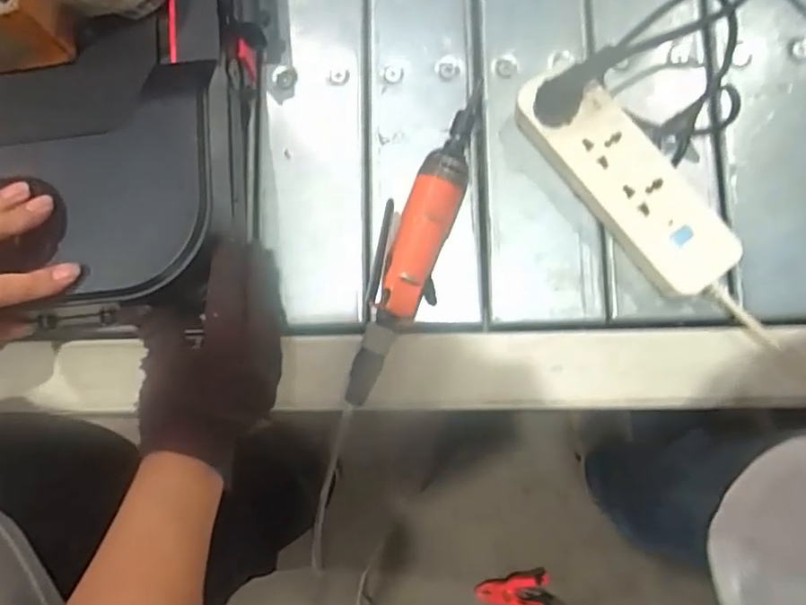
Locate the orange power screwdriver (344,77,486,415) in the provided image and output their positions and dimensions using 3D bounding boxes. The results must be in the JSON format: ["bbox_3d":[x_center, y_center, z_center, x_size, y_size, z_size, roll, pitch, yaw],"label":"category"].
[{"bbox_3d":[0.009,-0.045,0.500,0.054,0.042,0.281,15,77,3],"label":"orange power screwdriver"}]

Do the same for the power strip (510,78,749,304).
[{"bbox_3d":[0.180,-0.098,0.501,0.073,0.045,0.204,-35,79,-8],"label":"power strip"}]

